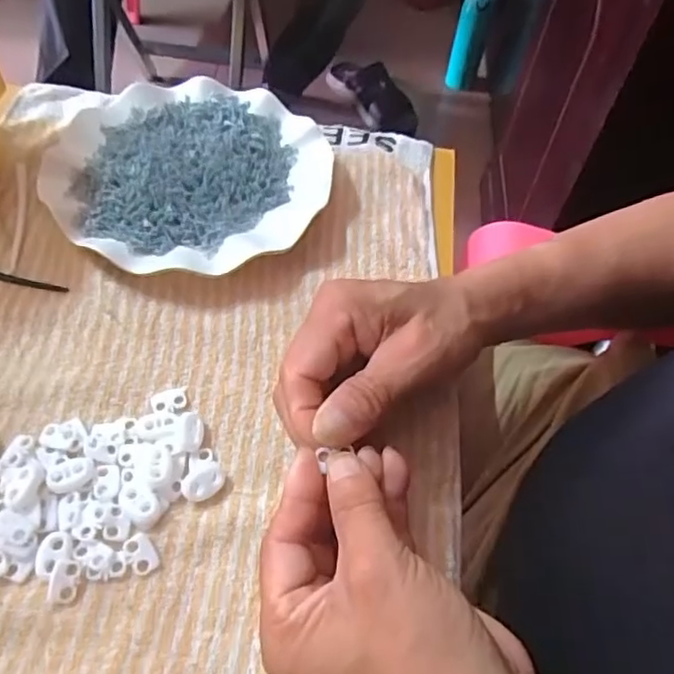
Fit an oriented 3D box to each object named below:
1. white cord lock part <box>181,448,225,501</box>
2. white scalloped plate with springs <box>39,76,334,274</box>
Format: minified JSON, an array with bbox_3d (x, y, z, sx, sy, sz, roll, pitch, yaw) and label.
[{"bbox_3d":[-0.067,0.069,0.323,0.019,0.009,0.029,7,55,0],"label":"white cord lock part"},{"bbox_3d":[-0.102,-0.112,0.436,0.178,0.022,0.178,2,55,-3],"label":"white scalloped plate with springs"}]

